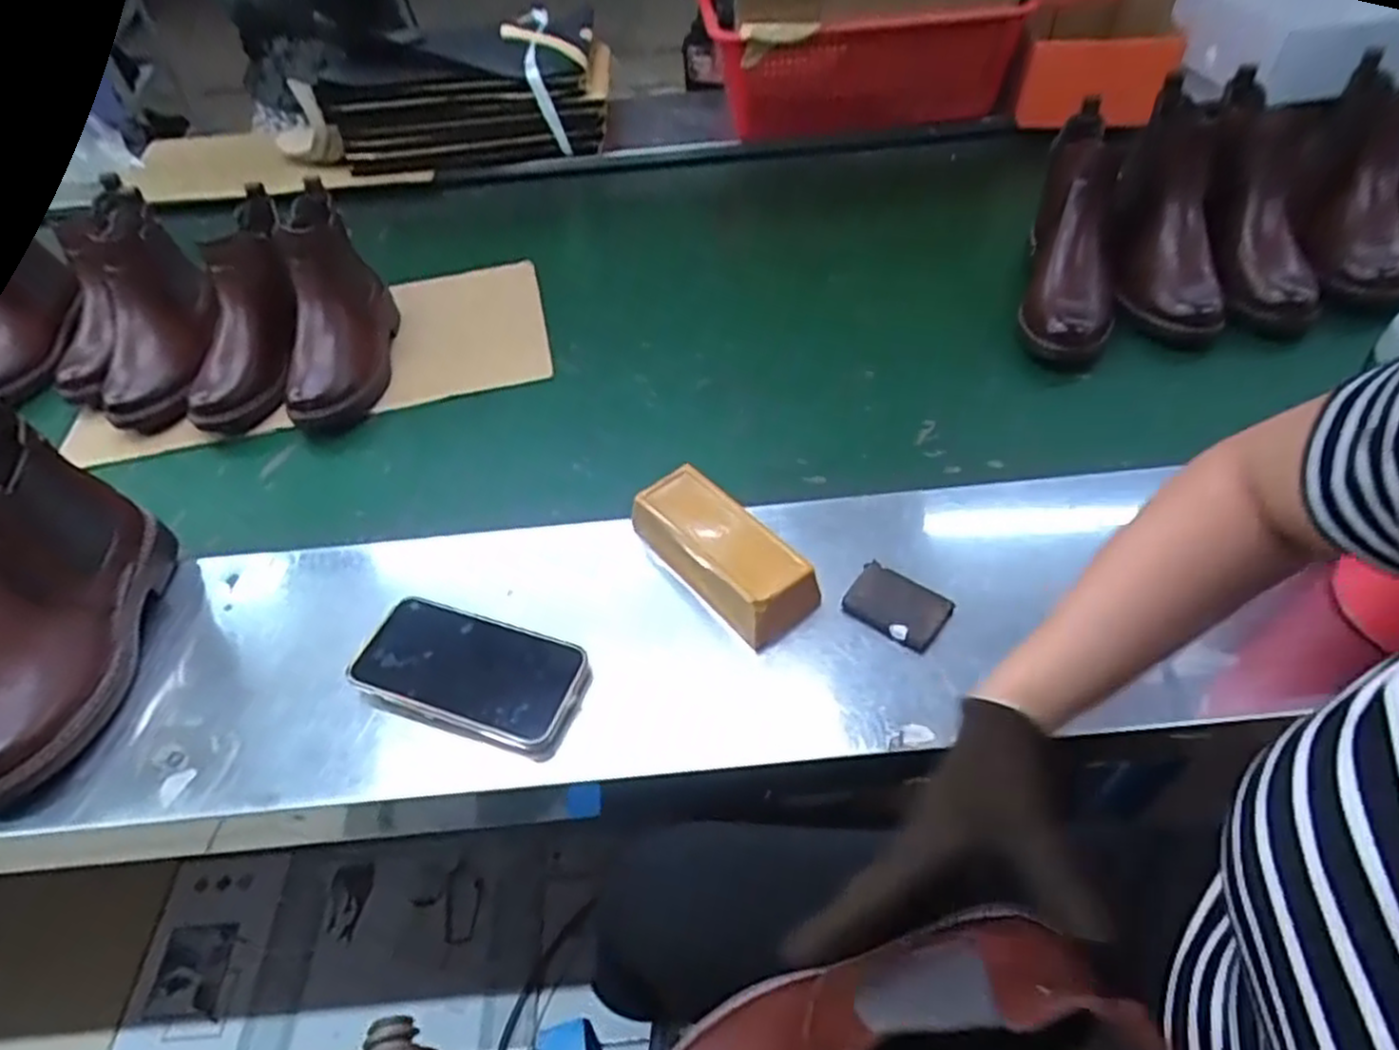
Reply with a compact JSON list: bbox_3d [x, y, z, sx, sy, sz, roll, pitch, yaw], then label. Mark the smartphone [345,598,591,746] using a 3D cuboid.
[{"bbox_3d":[-0.165,0.102,0.547,0.156,0.018,0.077,12,50,15],"label":"smartphone"}]

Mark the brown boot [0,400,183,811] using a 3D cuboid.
[{"bbox_3d":[-0.475,0.060,0.536,0.085,0.167,0.232,-9,48,-3],"label":"brown boot"}]

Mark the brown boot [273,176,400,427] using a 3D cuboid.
[{"bbox_3d":[-0.387,-0.226,0.799,0.083,0.155,0.223,-7,48,-1],"label":"brown boot"}]

